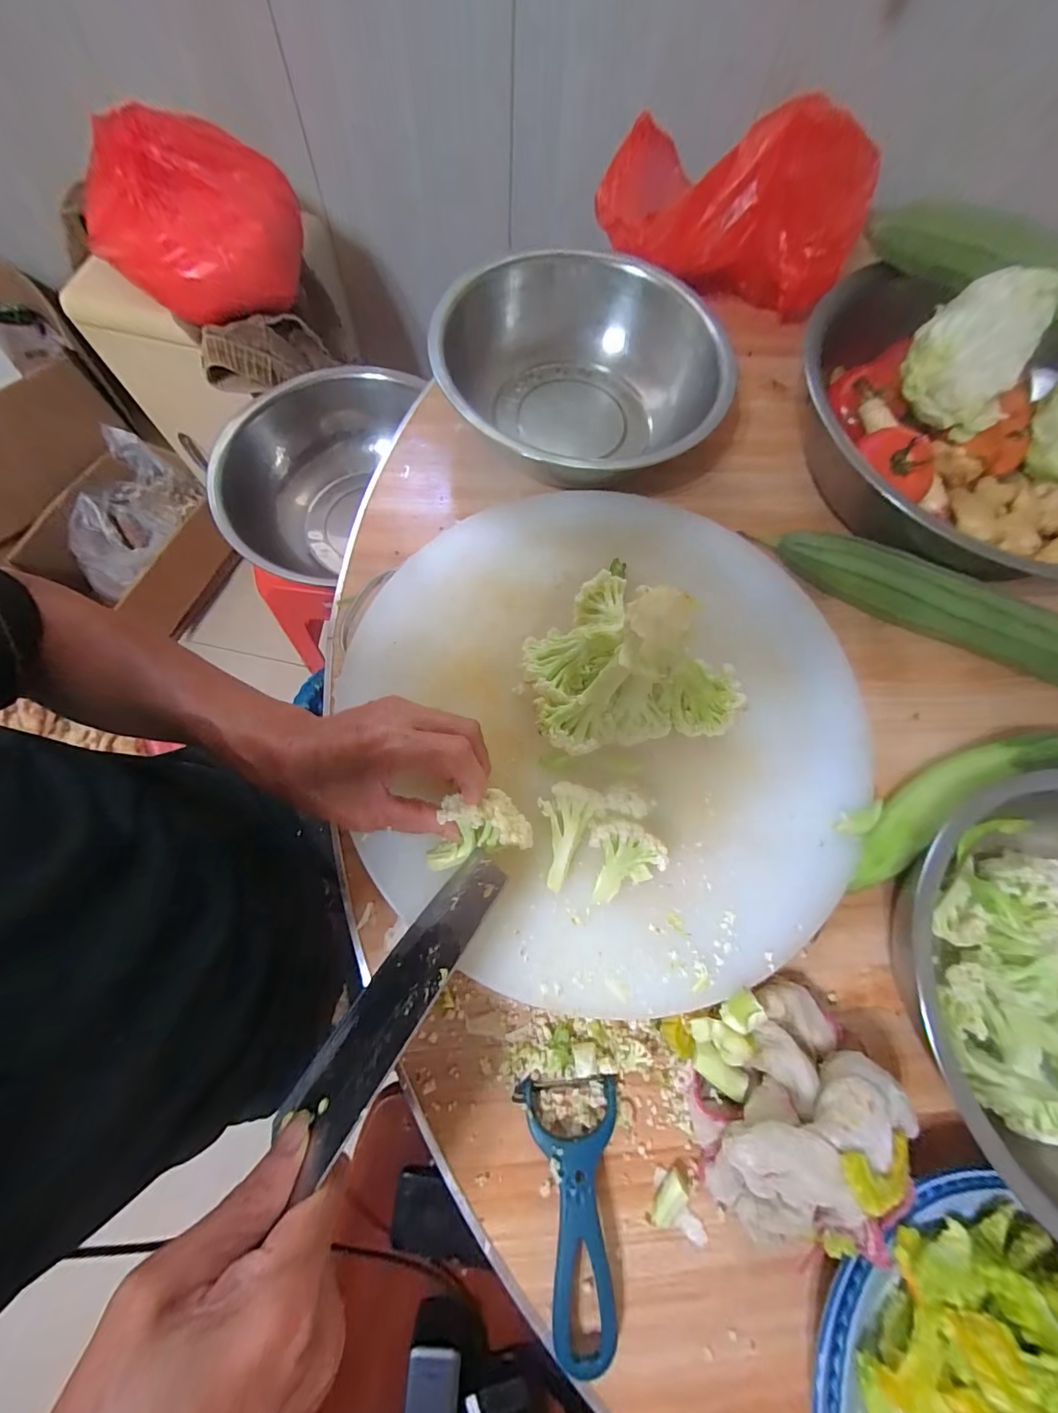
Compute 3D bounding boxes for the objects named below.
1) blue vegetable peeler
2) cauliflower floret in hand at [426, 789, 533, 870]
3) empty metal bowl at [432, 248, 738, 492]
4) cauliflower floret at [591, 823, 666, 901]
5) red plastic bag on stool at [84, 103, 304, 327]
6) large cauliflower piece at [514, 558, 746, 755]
[{"bbox_3d":[0.026,0.314,0.277,0.063,0.019,0.137,-1,73,-1],"label":"blue vegetable peeler"},{"bbox_3d":[-0.037,0.080,0.300,0.071,0.039,0.042,-14,73,-4],"label":"cauliflower floret in hand"},{"bbox_3d":[0.052,-0.314,0.446,0.252,0.086,0.251,0,73,0],"label":"empty metal bowl"},{"bbox_3d":[0.064,0.102,0.305,0.053,0.039,0.053,0,73,0],"label":"cauliflower floret"},{"bbox_3d":[-0.418,-0.625,0.574,0.167,0.136,0.225,43,76,10],"label":"red plastic bag on stool"},{"bbox_3d":[0.068,-0.019,0.308,0.141,0.109,0.121,41,75,10],"label":"large cauliflower piece"}]

